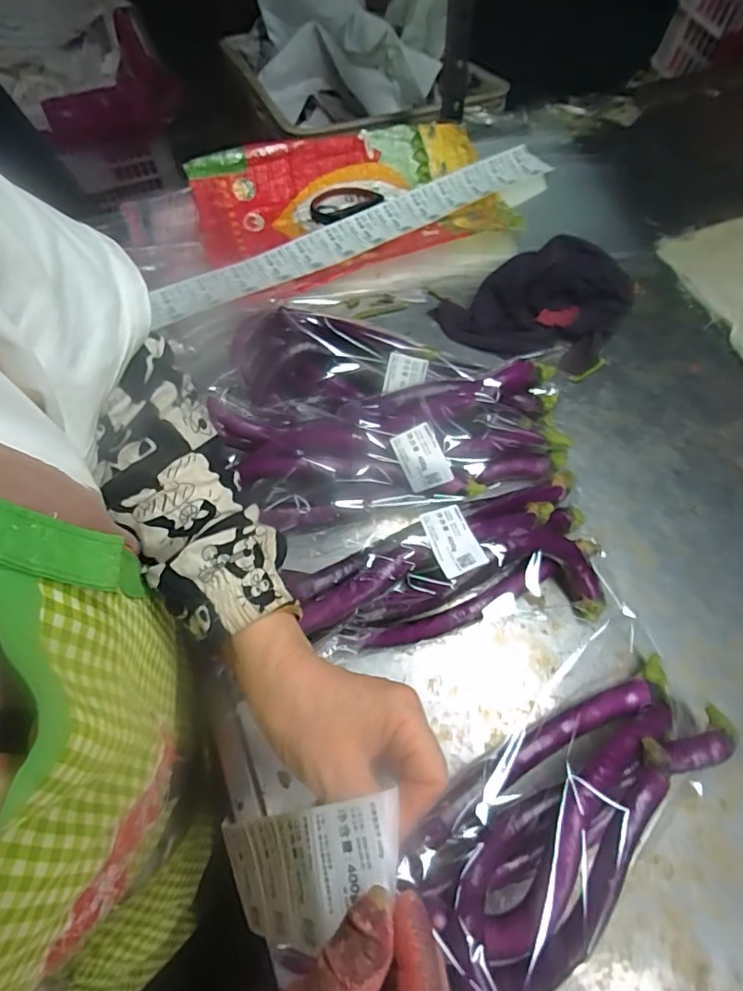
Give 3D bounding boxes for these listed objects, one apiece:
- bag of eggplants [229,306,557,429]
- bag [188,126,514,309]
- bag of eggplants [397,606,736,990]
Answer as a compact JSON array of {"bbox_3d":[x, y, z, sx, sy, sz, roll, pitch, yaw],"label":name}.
[{"bbox_3d":[0.010,-0.111,0.527,0.319,0.088,0.114,15,69,3],"label":"bag of eggplants"},{"bbox_3d":[-0.011,-0.364,0.648,0.396,0.045,0.211,-23,72,-11],"label":"bag"},{"bbox_3d":[0.160,0.227,0.403,0.293,0.078,0.115,-37,75,-16],"label":"bag of eggplants"}]

